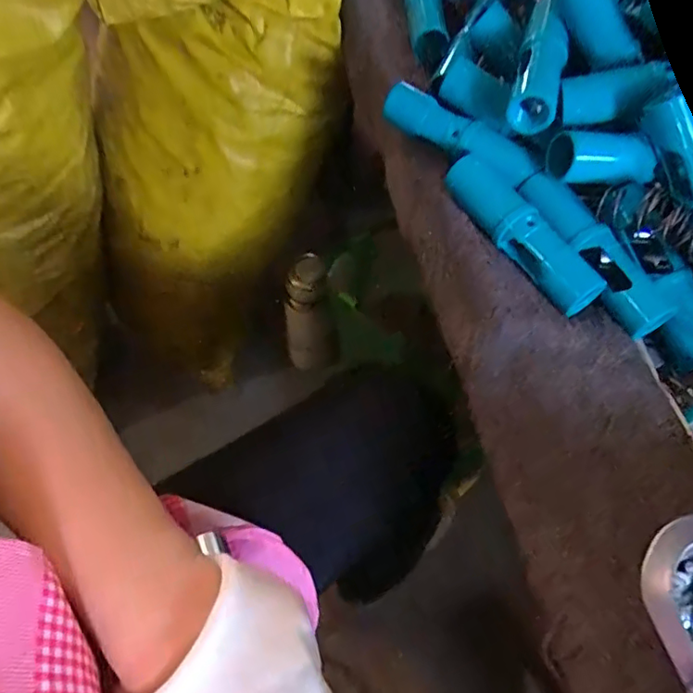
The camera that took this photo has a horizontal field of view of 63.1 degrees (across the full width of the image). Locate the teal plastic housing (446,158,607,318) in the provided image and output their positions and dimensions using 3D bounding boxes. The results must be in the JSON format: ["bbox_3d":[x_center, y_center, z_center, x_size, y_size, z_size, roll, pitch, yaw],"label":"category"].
[{"bbox_3d":[0.107,-0.069,0.352,0.025,0.029,0.118,-31,66,-20],"label":"teal plastic housing"}]

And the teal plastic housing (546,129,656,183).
[{"bbox_3d":[0.157,-0.115,0.345,0.063,0.023,0.025,5,59,0],"label":"teal plastic housing"}]

